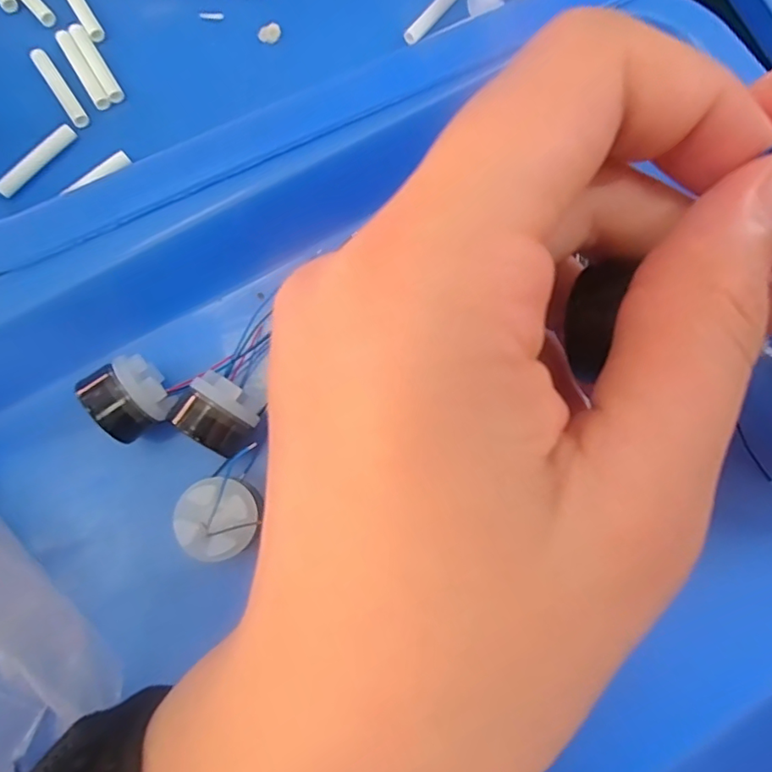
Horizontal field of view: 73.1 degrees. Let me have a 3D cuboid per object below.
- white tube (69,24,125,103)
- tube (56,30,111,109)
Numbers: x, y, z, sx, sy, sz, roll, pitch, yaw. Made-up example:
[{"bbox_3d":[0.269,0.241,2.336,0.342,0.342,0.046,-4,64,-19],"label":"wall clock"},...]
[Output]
[{"bbox_3d":[-0.098,-0.110,0.175,0.005,0.004,0.031,-31,82,-8],"label":"white tube"},{"bbox_3d":[-0.102,-0.107,0.175,0.005,0.004,0.032,-31,82,-8],"label":"tube"}]

